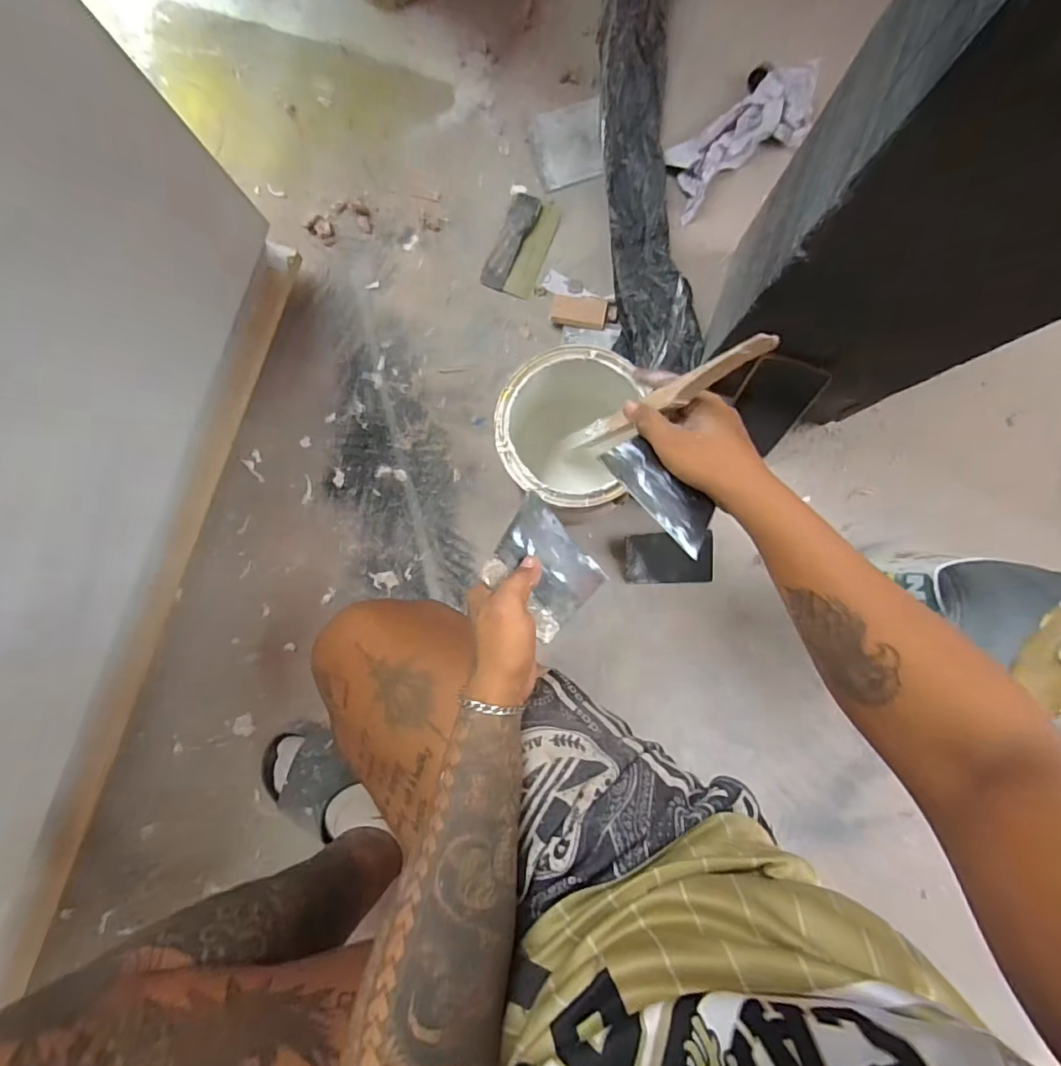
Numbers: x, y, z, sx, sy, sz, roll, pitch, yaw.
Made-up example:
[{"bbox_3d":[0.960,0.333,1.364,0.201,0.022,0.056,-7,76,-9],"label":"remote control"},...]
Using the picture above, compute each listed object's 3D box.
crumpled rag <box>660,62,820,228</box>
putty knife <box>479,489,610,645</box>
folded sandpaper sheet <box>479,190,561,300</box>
[{"bbox_3d":[0.286,-0.551,0.703,0.239,0.056,0.117,-37,87,1],"label":"crumpled rag"},{"bbox_3d":[0.013,0.032,0.441,0.102,0.006,0.093,47,55,-14],"label":"putty knife"},{"bbox_3d":[-0.012,-0.406,0.723,0.072,0.015,0.139,20,89,3],"label":"folded sandpaper sheet"}]

